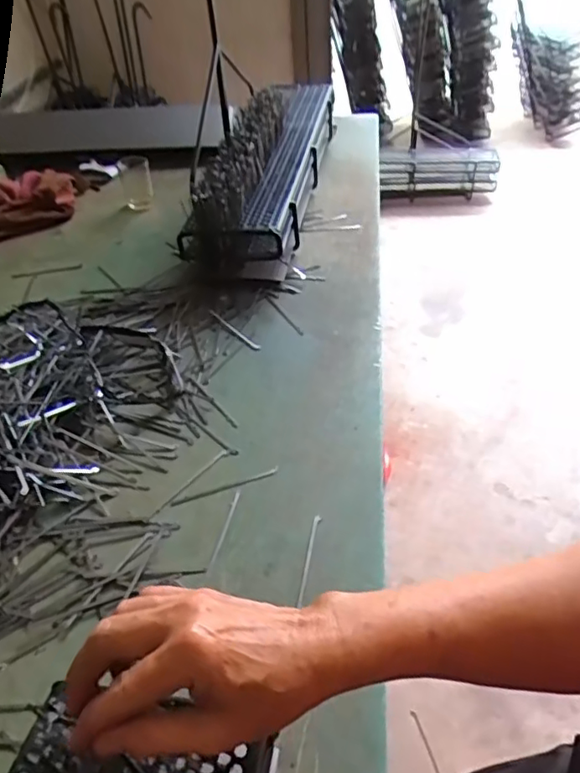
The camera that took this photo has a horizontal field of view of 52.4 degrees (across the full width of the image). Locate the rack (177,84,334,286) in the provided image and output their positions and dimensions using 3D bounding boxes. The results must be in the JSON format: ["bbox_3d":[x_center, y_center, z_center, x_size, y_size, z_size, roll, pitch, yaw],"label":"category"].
[{"bbox_3d":[-0.032,-0.381,1.008,0.142,0.128,0.584,4,43,10],"label":"rack"}]

